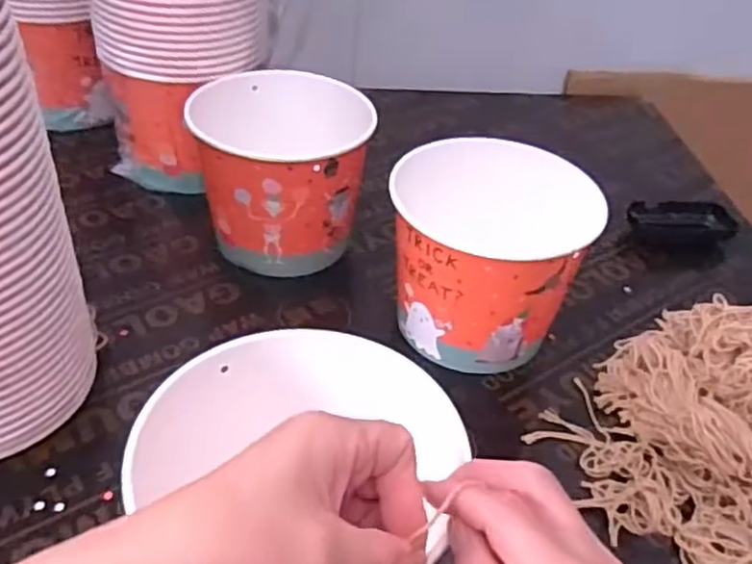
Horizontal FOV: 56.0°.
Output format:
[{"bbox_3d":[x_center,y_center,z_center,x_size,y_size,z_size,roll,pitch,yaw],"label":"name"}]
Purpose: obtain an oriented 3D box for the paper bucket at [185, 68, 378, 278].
[{"bbox_3d":[-0.088,-0.095,0.659,0.147,0.142,0.151,3,39,-3],"label":"paper bucket"}]

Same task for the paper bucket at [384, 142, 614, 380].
[{"bbox_3d":[0.089,-0.016,0.582,0.151,0.137,0.148,3,39,-3],"label":"paper bucket"}]

